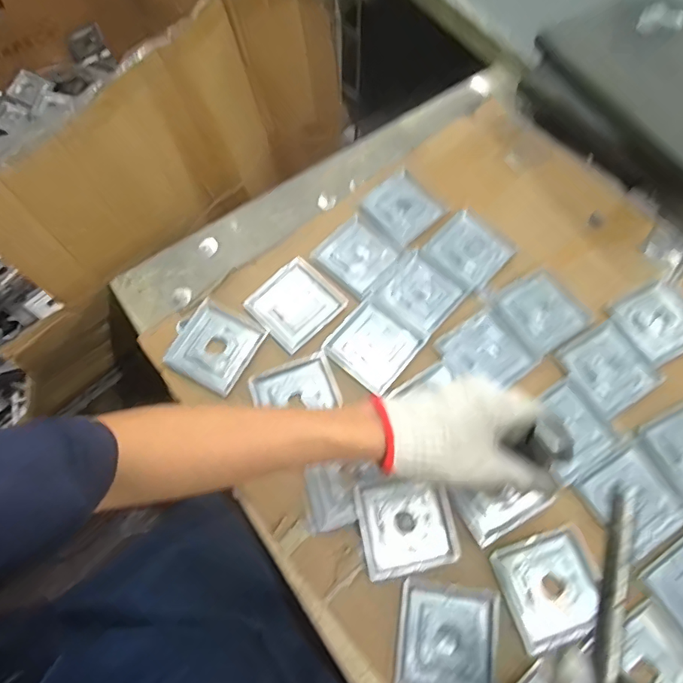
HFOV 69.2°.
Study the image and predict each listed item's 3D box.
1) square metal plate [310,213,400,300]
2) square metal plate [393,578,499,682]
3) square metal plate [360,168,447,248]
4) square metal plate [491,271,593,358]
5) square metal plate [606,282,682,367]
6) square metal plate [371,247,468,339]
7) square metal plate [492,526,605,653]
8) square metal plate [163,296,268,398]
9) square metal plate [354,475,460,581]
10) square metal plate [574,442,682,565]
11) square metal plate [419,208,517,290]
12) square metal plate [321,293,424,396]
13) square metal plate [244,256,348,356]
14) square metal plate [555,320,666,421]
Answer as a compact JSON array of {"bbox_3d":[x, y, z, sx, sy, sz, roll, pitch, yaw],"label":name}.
[{"bbox_3d":[0.020,-0.109,0.629,0.090,0.006,0.086,41,73,15],"label":"square metal plate"},{"bbox_3d":[0.098,0.279,0.463,0.090,0.010,0.093,9,68,3],"label":"square metal plate"},{"bbox_3d":[0.081,-0.179,0.659,0.086,0.006,0.093,-40,73,-15],"label":"square metal plate"},{"bbox_3d":[0.241,-0.036,0.598,0.088,0.007,0.090,-32,72,-12],"label":"square metal plate"},{"bbox_3d":[0.383,-0.024,0.595,0.094,0.004,0.085,-26,70,-10],"label":"square metal plate"},{"bbox_3d":[0.094,-0.058,0.611,0.088,0.006,0.090,39,73,14],"label":"square metal plate"},{"bbox_3d":[0.204,0.236,0.477,0.094,0.011,0.089,-15,69,-6],"label":"square metal plate"},{"bbox_3d":[-0.150,0.005,0.584,0.096,0.009,0.091,29,71,11],"label":"square metal plate"},{"bbox_3d":[0.066,0.183,0.500,0.092,0.008,0.087,-9,68,-4],"label":"square metal plate"},{"bbox_3d":[0.304,0.164,0.514,0.088,0.010,0.091,-31,71,-12],"label":"square metal plate"},{"bbox_3d":[0.160,-0.115,0.628,0.090,0.006,0.091,42,74,15],"label":"square metal plate"},{"bbox_3d":[0.036,0.005,0.581,0.090,0.007,0.087,40,73,14],"label":"square metal plate"},{"bbox_3d":[-0.056,-0.047,0.601,0.097,0.006,0.093,-43,74,-16],"label":"square metal plate"},{"bbox_3d":[0.311,0.030,0.576,0.091,0.006,0.092,-30,71,-12],"label":"square metal plate"}]

